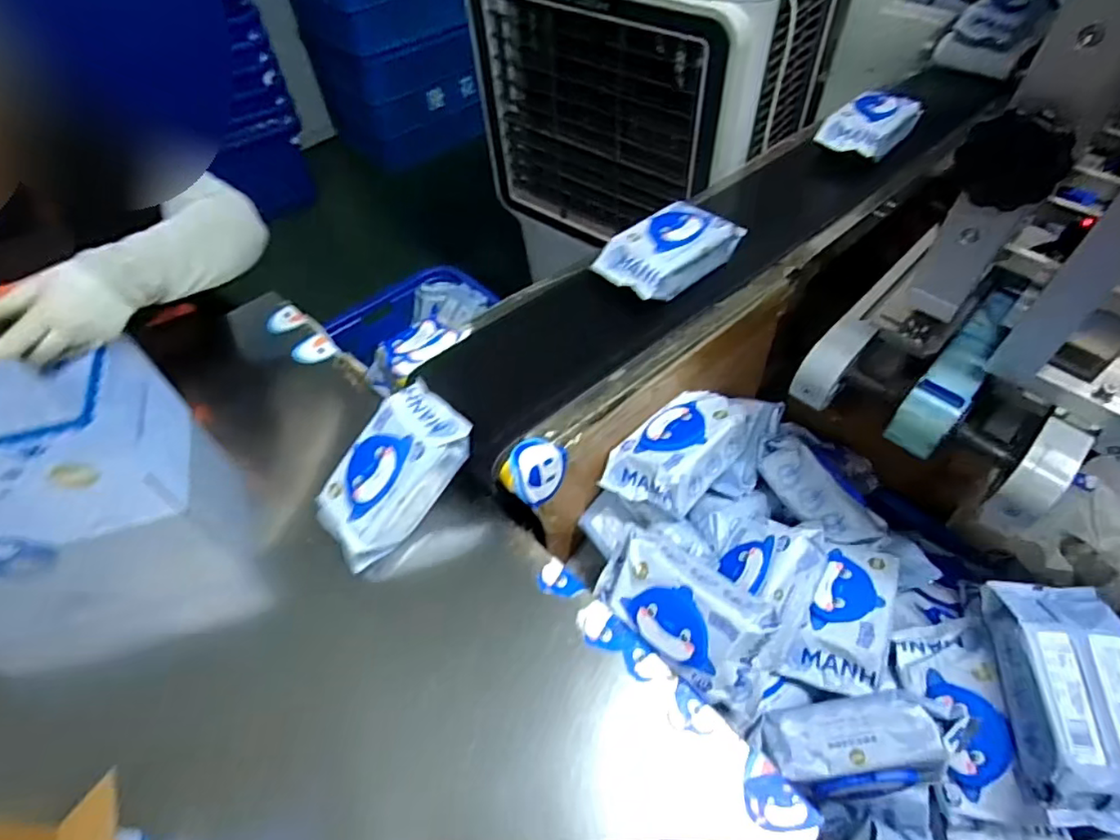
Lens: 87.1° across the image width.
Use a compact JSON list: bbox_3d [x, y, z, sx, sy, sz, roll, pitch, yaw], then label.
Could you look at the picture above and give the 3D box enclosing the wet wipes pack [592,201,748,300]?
[{"bbox_3d":[0.164,-0.260,0.875,0.230,0.066,0.118,-39,60,-25],"label":"wet wipes pack"}]

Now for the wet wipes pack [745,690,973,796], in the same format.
[{"bbox_3d":[0.289,0.317,0.574,0.187,0.057,0.080,-17,50,16],"label":"wet wipes pack"}]

